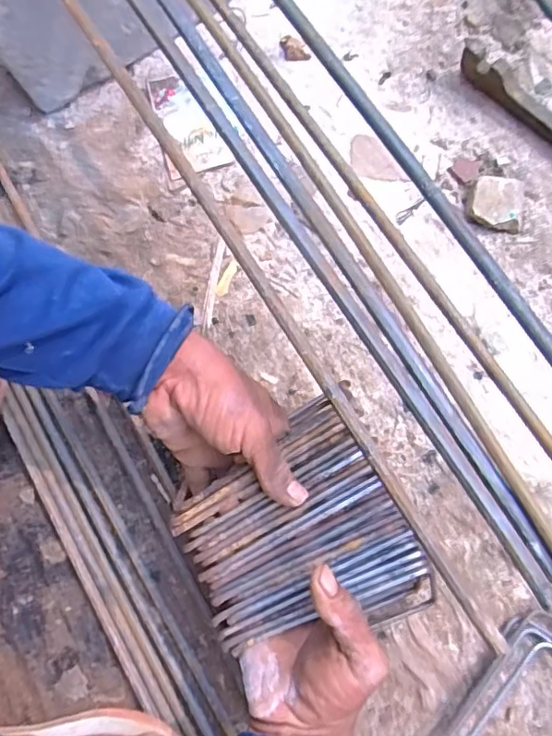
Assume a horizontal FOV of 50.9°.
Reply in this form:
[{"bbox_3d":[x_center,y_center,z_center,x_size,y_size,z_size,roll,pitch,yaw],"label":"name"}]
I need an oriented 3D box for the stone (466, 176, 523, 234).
[{"bbox_3d":[0.196,-0.147,0.517,0.046,0.016,0.045,12,77,5],"label":"stone"}]

